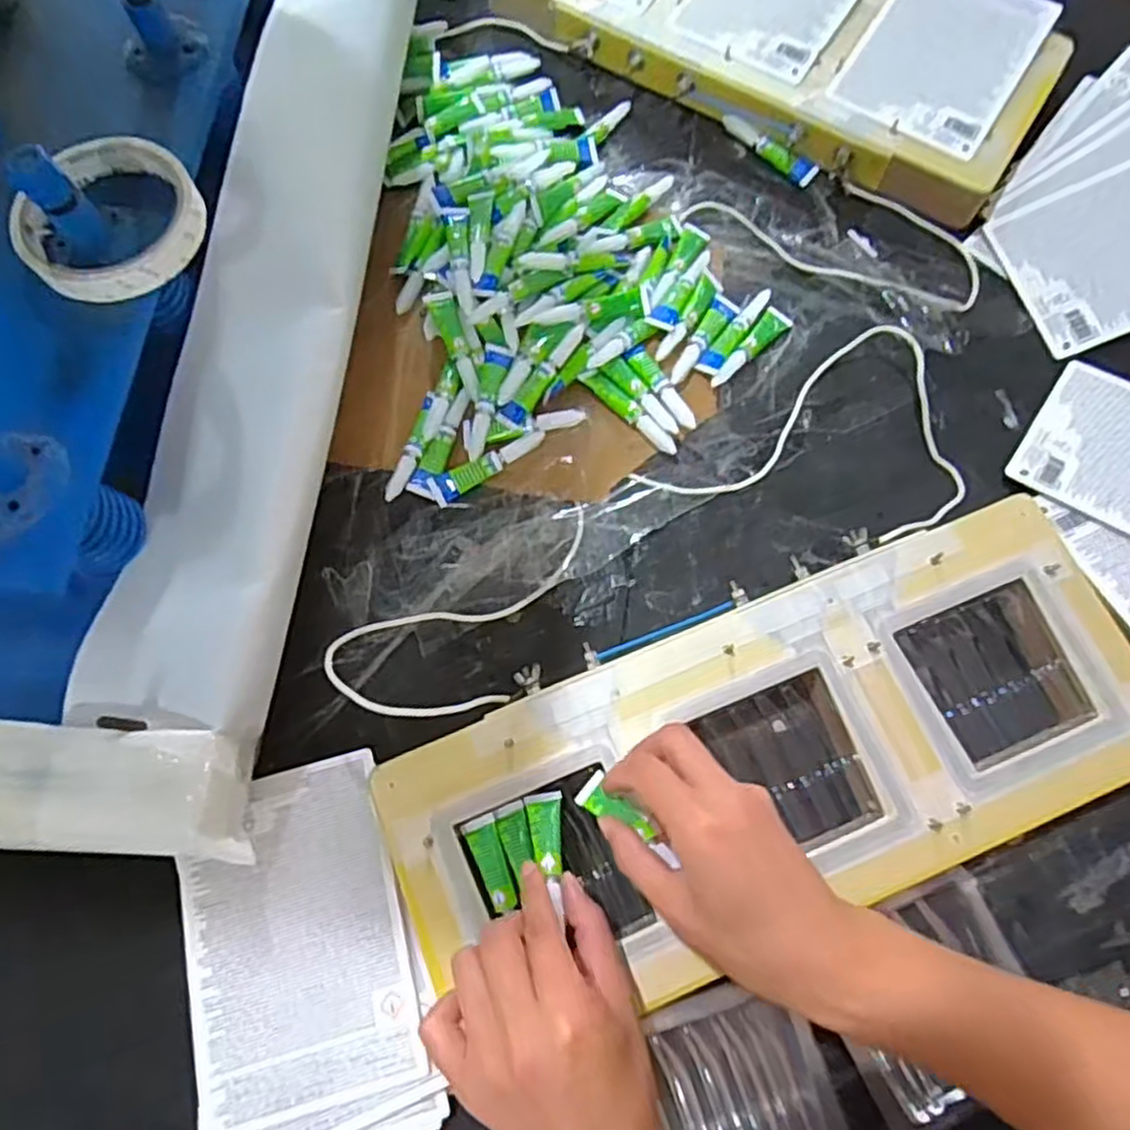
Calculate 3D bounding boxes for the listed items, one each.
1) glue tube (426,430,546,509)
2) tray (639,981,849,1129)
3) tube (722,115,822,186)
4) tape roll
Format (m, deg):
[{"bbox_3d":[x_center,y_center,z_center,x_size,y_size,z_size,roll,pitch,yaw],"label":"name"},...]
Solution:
[{"bbox_3d":[-0.051,-0.066,0.500,0.082,0.014,0.018,-26,77,-6],"label":"glue tube"},{"bbox_3d":[0.091,0.277,0.381,0.090,0.017,0.108,-16,77,-4],"label":"tray"},{"bbox_3d":[0.156,-0.320,0.577,0.085,0.015,0.012,38,79,9],"label":"tube"},{"bbox_3d":[-0.232,-0.176,0.384,0.088,0.014,0.089,0,72,1],"label":"tape roll"}]

